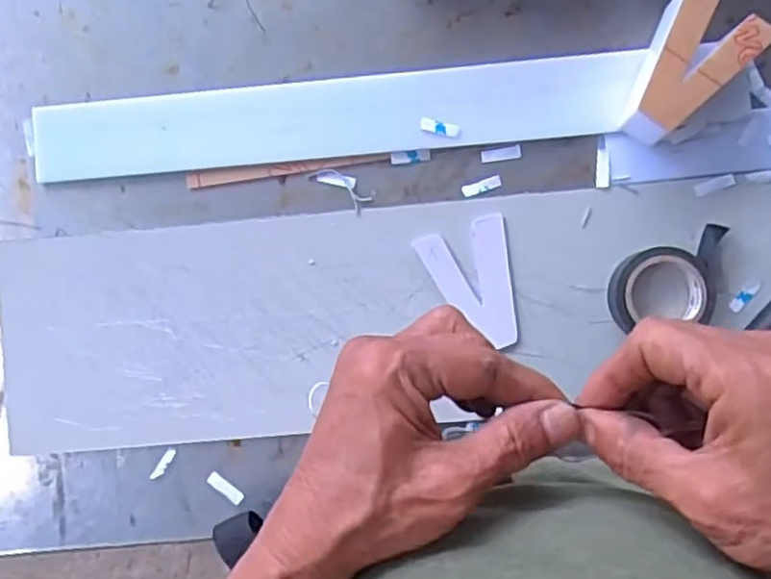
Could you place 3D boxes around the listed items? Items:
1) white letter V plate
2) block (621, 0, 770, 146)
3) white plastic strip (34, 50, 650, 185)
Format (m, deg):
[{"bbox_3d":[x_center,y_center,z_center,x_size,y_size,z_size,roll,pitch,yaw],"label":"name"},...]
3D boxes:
[{"bbox_3d":[0.052,-0.004,0.449,0.055,0.004,0.080,-7,88,2],"label":"white letter V plate"},{"bbox_3d":[0.175,-0.130,0.429,0.056,0.048,0.086,39,92,2],"label":"block"},{"bbox_3d":[-0.034,-0.109,0.459,0.382,0.007,0.052,-4,88,2],"label":"white plastic strip"}]

